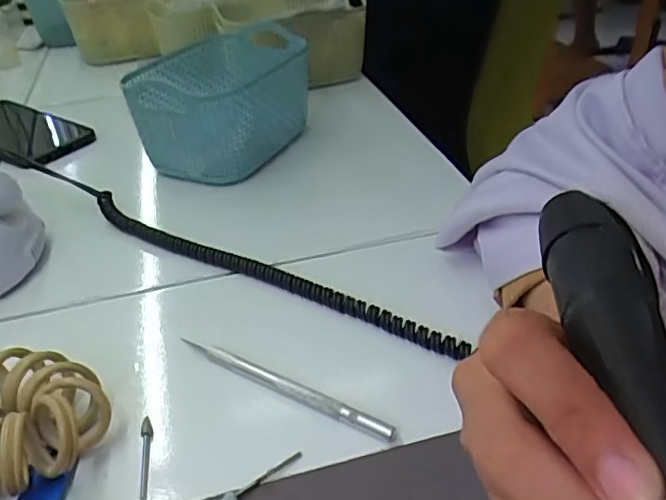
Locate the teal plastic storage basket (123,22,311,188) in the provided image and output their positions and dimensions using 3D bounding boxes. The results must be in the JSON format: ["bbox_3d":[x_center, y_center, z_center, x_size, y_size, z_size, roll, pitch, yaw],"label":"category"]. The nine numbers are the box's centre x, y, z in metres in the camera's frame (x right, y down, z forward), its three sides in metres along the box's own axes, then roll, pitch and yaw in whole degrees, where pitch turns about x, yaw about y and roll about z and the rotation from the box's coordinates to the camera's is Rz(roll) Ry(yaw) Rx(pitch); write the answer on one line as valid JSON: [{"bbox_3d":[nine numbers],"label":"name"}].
[{"bbox_3d":[-0.100,-0.136,0.547,0.128,0.091,0.186,13,38,24],"label":"teal plastic storage basket"}]

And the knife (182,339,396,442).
[{"bbox_3d":[-0.027,0.071,0.307,0.128,0.010,0.007,17,41,27],"label":"knife"}]

